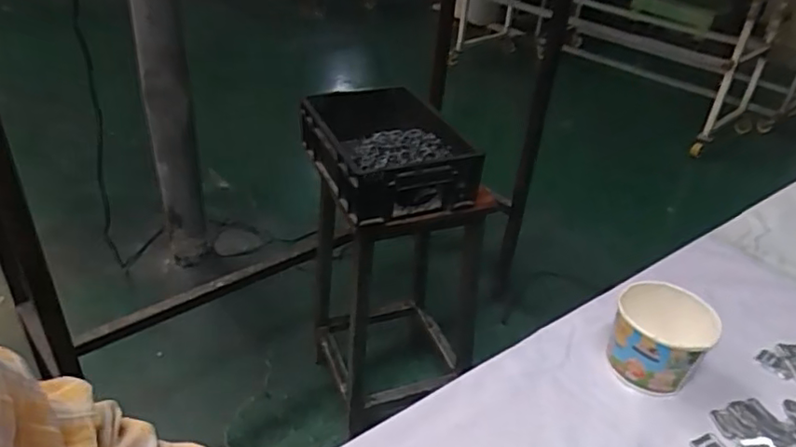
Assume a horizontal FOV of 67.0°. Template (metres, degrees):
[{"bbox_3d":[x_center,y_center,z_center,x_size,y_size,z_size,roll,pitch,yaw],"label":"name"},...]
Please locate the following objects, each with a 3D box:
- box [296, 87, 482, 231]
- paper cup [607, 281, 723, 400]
[{"bbox_3d":[-0.028,-0.148,1.176,0.254,0.112,0.372,-10,37,-20],"label":"box"},{"bbox_3d":[0.257,0.114,0.593,0.086,0.076,0.083,3,35,-2],"label":"paper cup"}]

